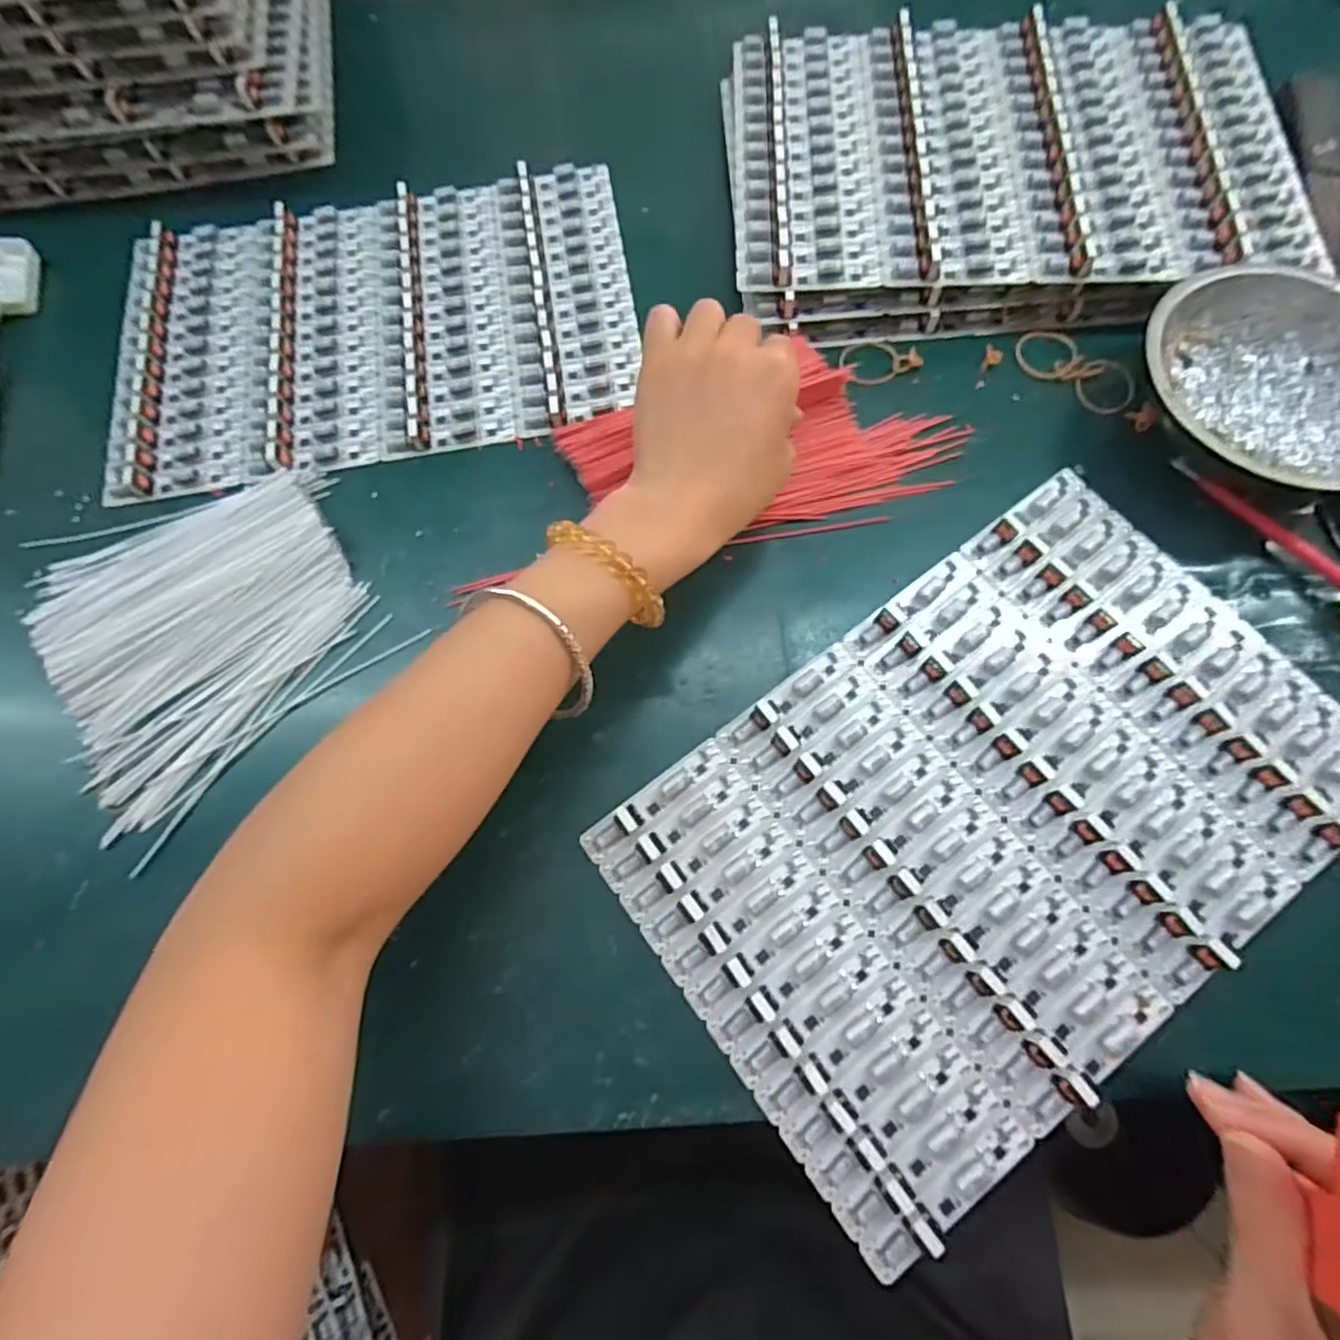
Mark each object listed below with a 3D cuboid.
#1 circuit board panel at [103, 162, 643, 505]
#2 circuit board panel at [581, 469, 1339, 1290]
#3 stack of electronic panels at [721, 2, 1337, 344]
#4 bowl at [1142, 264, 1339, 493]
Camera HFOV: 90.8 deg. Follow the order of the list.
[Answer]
[{"bbox_3d":[-0.164,-0.206,0.383,0.284,0.018,0.188,-12,73,-1],"label":"circuit board panel"},{"bbox_3d":[0.138,0.061,0.280,0.295,0.017,0.191,-36,75,-9],"label":"circuit board panel"},{"bbox_3d":[0.192,-0.296,0.386,0.313,0.039,0.213,0,73,2],"label":"stack of electronic panels"},{"bbox_3d":[0.300,-0.142,0.331,0.131,0.032,0.126,-1,73,2],"label":"bowl"}]

